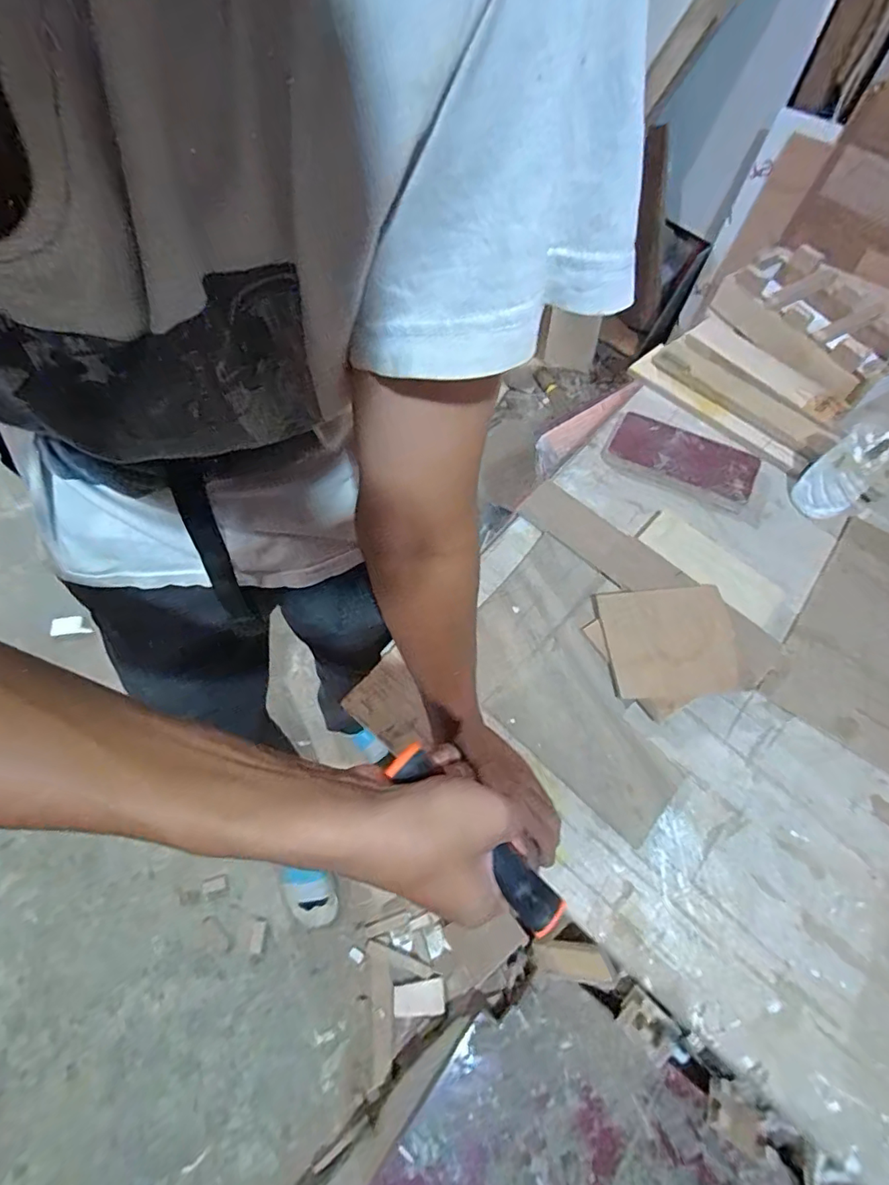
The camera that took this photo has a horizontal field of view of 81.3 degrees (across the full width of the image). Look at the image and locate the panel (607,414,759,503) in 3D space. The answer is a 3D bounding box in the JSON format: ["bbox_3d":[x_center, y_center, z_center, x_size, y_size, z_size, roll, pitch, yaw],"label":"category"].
[{"bbox_3d":[0.328,-0.186,0.714,0.190,0.016,0.085,27,68,13],"label":"panel"}]

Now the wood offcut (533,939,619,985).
[{"bbox_3d":[0.221,0.642,0.904,0.147,0.011,0.064,-8,95,28],"label":"wood offcut"}]

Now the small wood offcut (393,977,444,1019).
[{"bbox_3d":[-0.050,0.781,0.995,0.096,0.011,0.053,-7,62,-7],"label":"small wood offcut"}]

